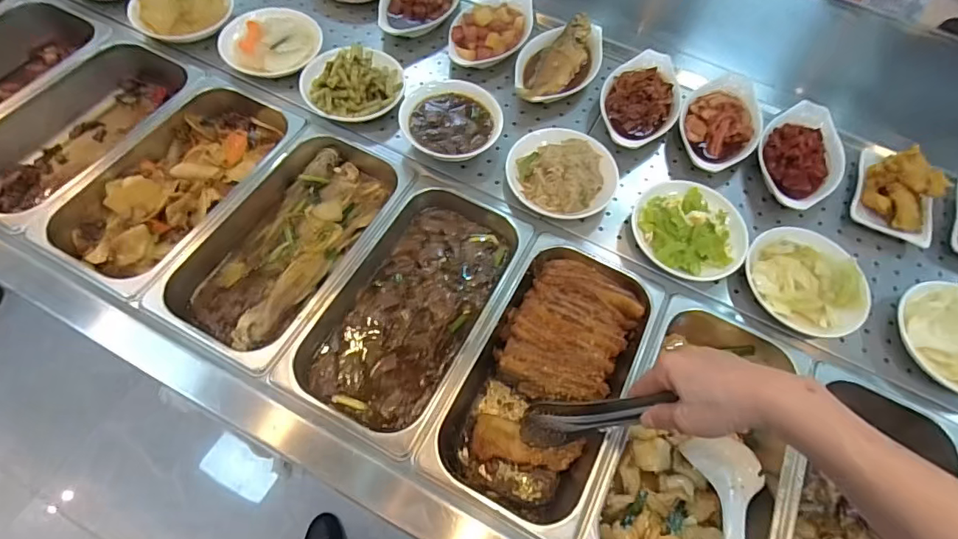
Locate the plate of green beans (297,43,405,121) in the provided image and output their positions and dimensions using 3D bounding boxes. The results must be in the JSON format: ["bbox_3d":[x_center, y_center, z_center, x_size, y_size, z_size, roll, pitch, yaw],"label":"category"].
[{"bbox_3d":[-0.176,-0.268,0.696,0.142,0.040,0.118,-15,67,-10],"label":"plate of green beans"}]

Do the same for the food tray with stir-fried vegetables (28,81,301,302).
[{"bbox_3d":[-0.390,-0.116,0.646,0.190,0.066,0.307,26,66,9],"label":"food tray with stir-fried vegetables"}]

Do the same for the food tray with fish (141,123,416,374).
[{"bbox_3d":[-0.228,-0.043,0.617,0.173,0.057,0.323,27,66,9],"label":"food tray with fish"}]

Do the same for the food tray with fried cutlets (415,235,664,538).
[{"bbox_3d":[0.078,0.114,0.572,0.171,0.080,0.326,26,64,10],"label":"food tray with fried cutlets"}]

